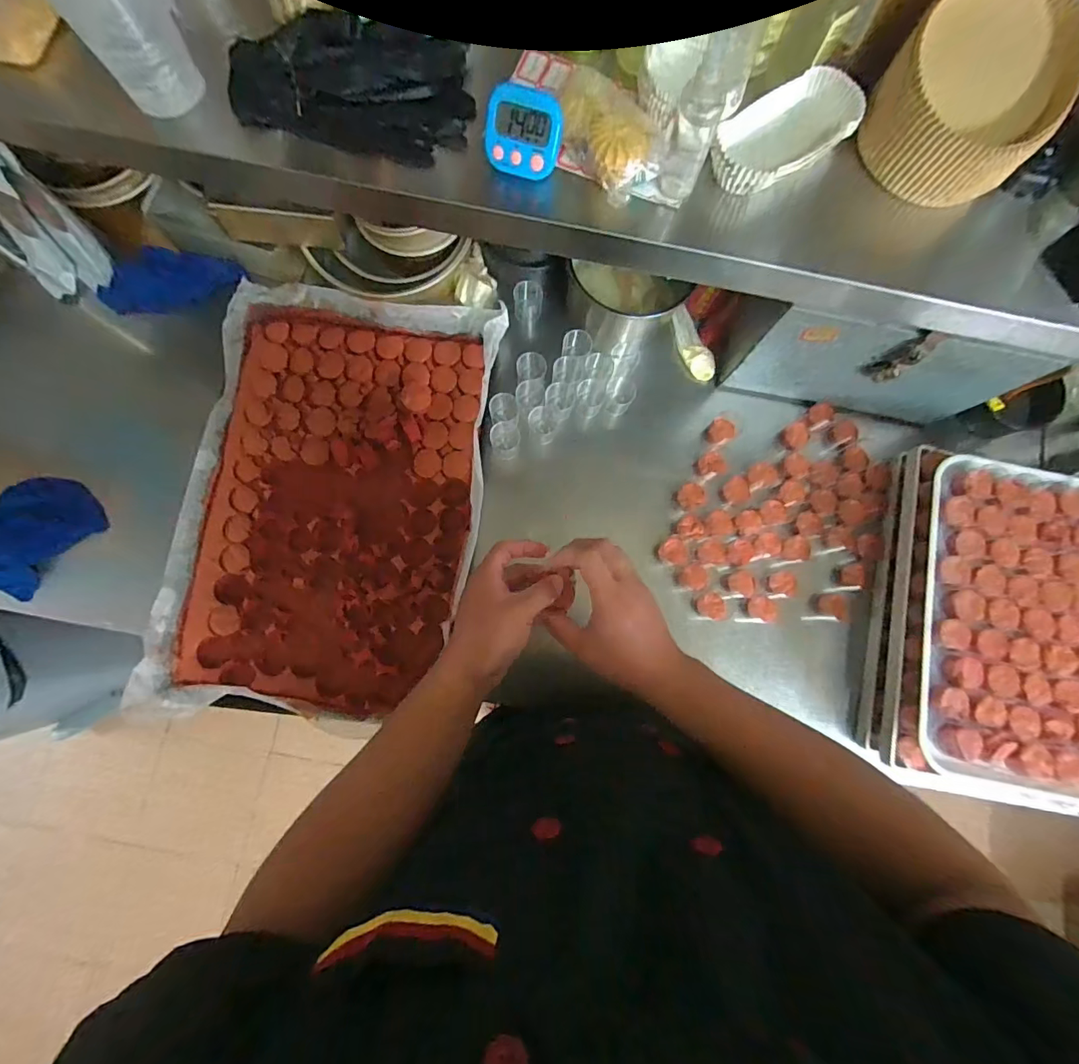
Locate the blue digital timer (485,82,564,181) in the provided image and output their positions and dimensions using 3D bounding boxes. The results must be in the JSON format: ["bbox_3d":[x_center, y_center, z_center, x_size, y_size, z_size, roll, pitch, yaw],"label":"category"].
[{"bbox_3d":[-0.014,-0.364,0.436,0.067,0.063,0.013,11,37,-3],"label":"blue digital timer"}]

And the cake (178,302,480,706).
[{"bbox_3d":[-0.289,-0.048,0.702,0.360,0.019,0.556,8,81,-2],"label":"cake"}]

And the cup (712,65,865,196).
[{"bbox_3d":[0.236,-0.388,0.467,0.169,0.034,0.084,-35,85,-7],"label":"cup"}]

